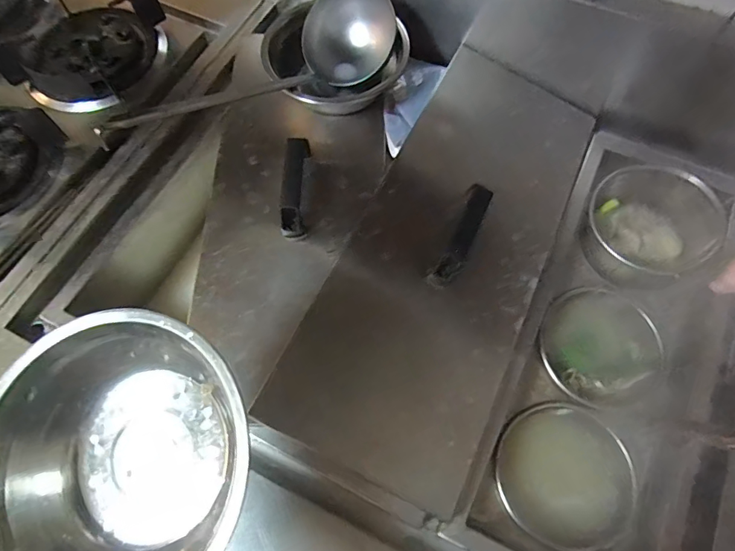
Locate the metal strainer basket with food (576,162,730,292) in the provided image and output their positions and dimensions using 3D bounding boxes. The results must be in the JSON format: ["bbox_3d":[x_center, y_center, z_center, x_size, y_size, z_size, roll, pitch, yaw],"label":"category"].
[{"bbox_3d":[0.375,-0.061,0.628,0.148,0.084,0.148,40,73,15],"label":"metal strainer basket with food"}]

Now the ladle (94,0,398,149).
[{"bbox_3d":[-0.166,-0.271,0.623,0.419,0.113,0.095,-17,68,-7],"label":"ladle"}]

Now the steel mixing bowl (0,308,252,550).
[{"bbox_3d":[-0.175,0.123,0.320,0.182,0.073,0.186,0,69,1],"label":"steel mixing bowl"}]

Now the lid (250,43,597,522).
[{"bbox_3d":[0.095,-0.024,0.544,0.219,0.043,0.525,25,72,10],"label":"lid"}]

